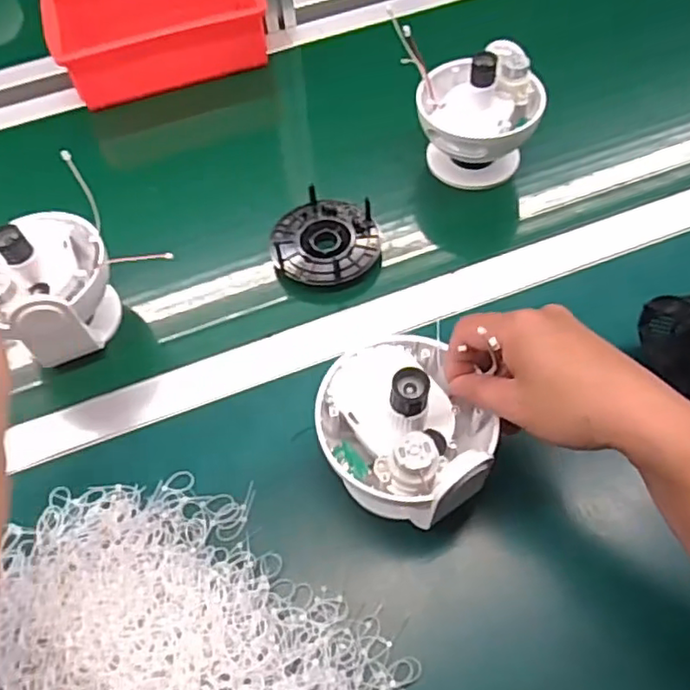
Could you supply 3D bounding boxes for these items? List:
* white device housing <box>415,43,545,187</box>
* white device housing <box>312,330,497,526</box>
[{"bbox_3d":[0.130,-0.221,0.610,0.115,0.113,0.104,10,59,10],"label":"white device housing"},{"bbox_3d":[0.039,0.051,0.402,0.102,0.069,0.116,-31,60,-14],"label":"white device housing"}]

